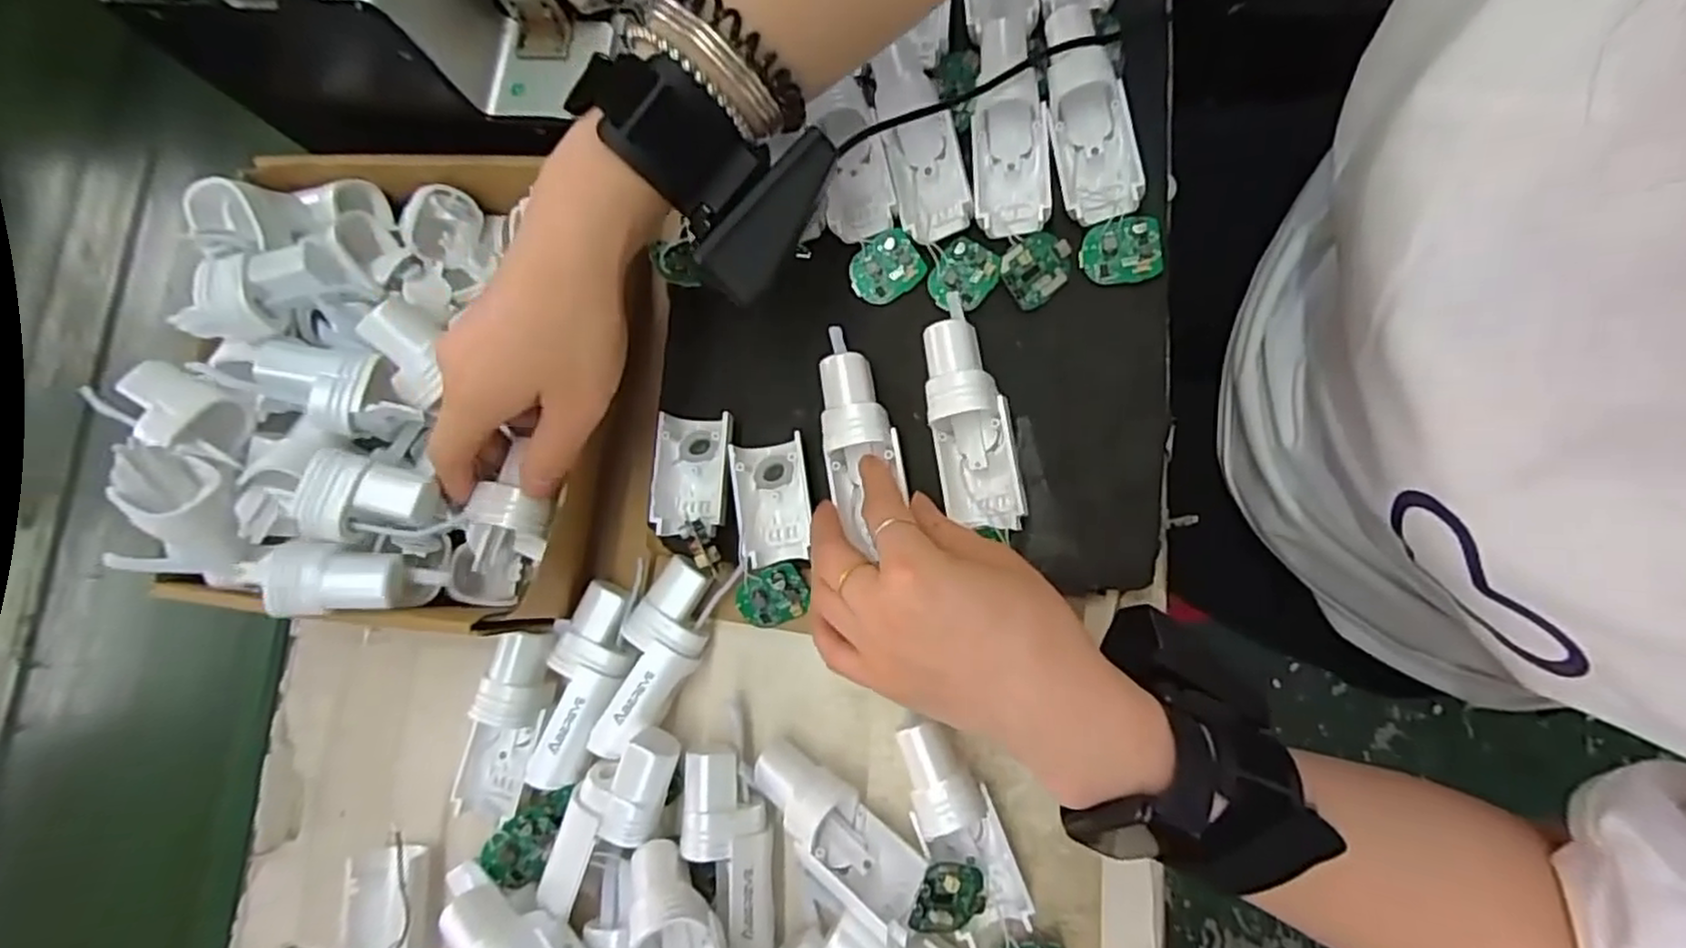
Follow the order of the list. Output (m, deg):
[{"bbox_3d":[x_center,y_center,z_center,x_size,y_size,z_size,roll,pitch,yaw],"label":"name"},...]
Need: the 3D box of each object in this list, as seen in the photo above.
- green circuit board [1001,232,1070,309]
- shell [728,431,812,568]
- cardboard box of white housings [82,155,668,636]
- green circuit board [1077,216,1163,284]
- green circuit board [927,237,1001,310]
[{"bbox_3d":[0.092,-0.096,0.344,0.034,0.004,0.029,-37,98,-6],"label":"green circuit board"},{"bbox_3d":[-0.032,0.012,0.340,0.033,0.013,0.057,-10,79,7],"label":"shell"},{"bbox_3d":[-0.203,-0.041,0.341,0.189,0.084,0.211,5,81,10],"label":"cardboard box of white housings"},{"bbox_3d":[0.129,-0.104,0.340,0.036,0.004,0.029,-2,98,16],"label":"green circuit board"},{"bbox_3d":[0.057,-0.095,0.350,0.029,0.005,0.035,31,91,11],"label":"green circuit board"}]

